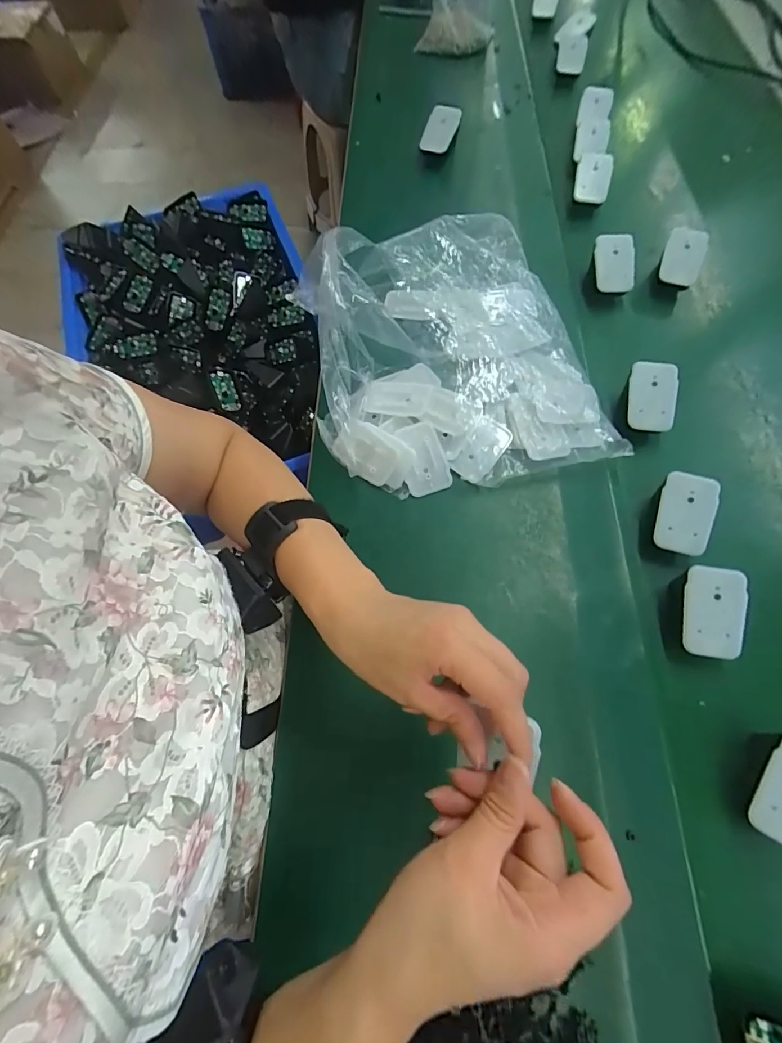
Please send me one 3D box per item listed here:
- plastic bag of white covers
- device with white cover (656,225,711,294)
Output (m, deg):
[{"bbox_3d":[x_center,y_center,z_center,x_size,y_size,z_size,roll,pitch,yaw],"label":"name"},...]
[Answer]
[{"bbox_3d":[0.055,-0.185,0.420,0.270,0.111,0.305,-12,71,-3],"label":"plastic bag of white covers"},{"bbox_3d":[0.337,-0.304,0.480,0.044,0.015,0.058,19,105,6],"label":"device with white cover"}]

